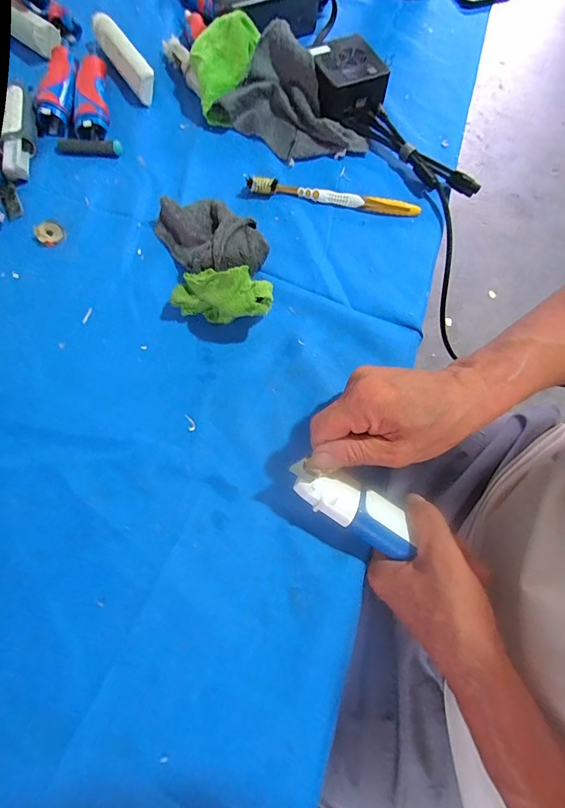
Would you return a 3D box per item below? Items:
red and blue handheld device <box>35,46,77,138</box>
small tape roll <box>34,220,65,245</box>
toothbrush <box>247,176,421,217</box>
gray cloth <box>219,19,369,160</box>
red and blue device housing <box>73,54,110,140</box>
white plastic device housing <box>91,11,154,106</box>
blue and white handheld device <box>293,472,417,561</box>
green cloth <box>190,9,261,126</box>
[{"bbox_3d":[-0.263,-0.375,0.436,0.032,0.027,0.134,-3,71,-3],"label":"red and blue handheld device"},{"bbox_3d":[-0.237,-0.174,0.376,0.025,0.007,0.027,1,71,-2],"label":"small tape roll"},{"bbox_3d":[0.055,-0.224,0.399,0.183,0.018,0.016,9,71,1],"label":"toothbrush"},{"bbox_3d":[0.025,-0.335,0.415,0.153,0.055,0.103,31,73,9],"label":"gray cloth"},{"bbox_3d":[-0.221,-0.357,0.431,0.037,0.023,0.125,-8,71,-5],"label":"red and blue device housing"},{"bbox_3d":[-0.193,-0.422,0.453,0.028,0.031,0.148,-30,74,-12],"label":"white plastic device housing"},{"bbox_3d":[0.054,0.076,0.274,0.090,0.017,0.033,30,72,5],"label":"blue and white handheld device"},{"bbox_3d":[-0.069,-0.388,0.426,0.066,0.032,0.121,15,89,3],"label":"green cloth"}]

